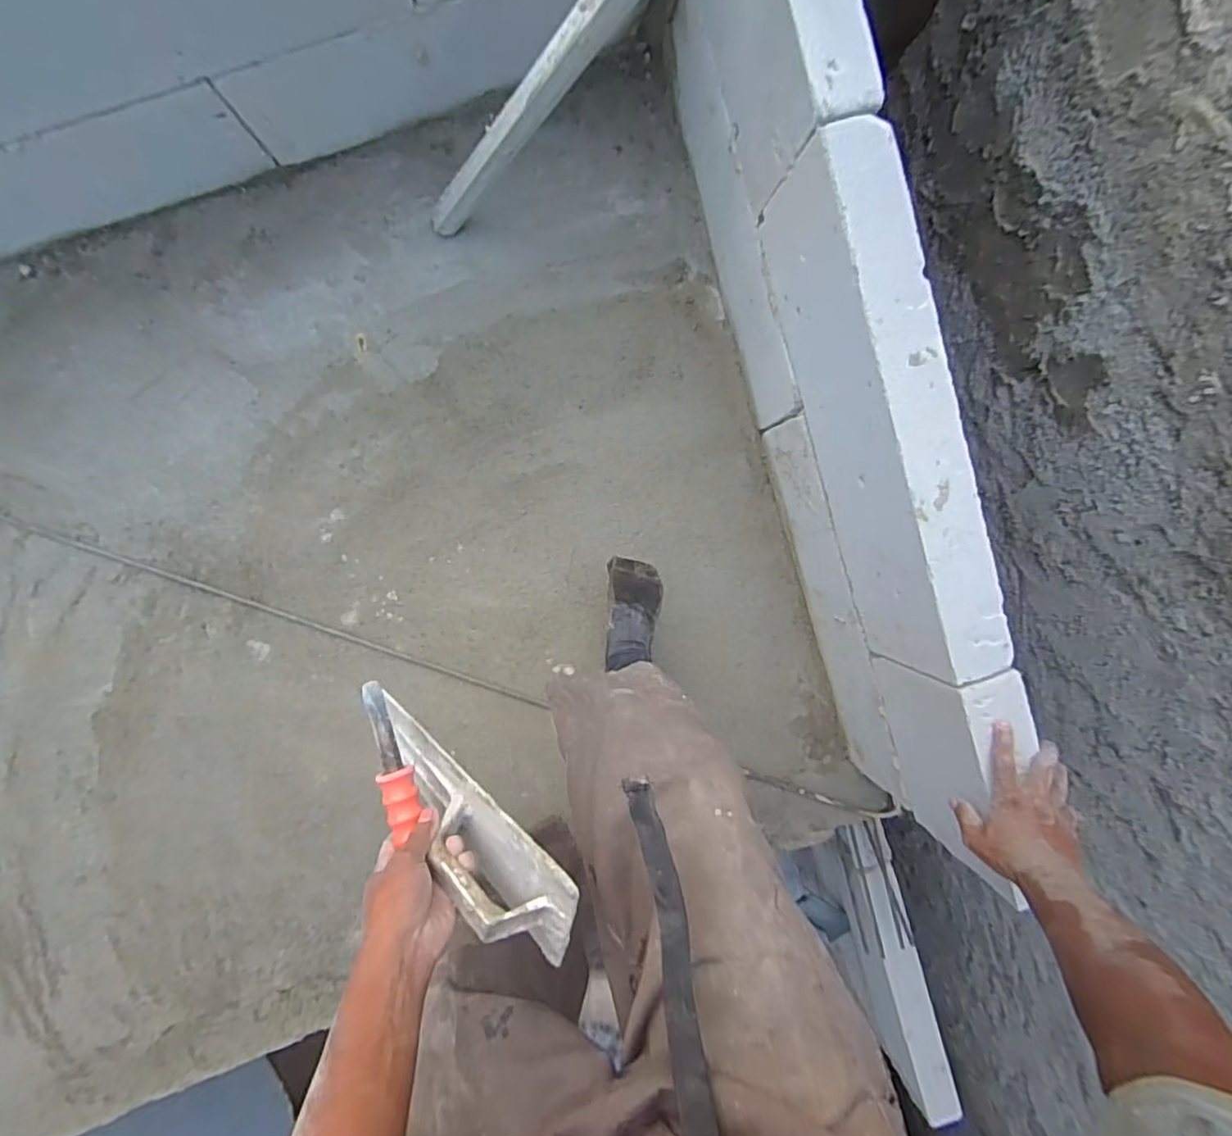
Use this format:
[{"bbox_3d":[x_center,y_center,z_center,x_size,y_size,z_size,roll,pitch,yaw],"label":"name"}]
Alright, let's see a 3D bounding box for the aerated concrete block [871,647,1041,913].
[{"bbox_3d":[0.430,0.239,0.776,0.069,0.197,0.249,-14,95,-4],"label":"aerated concrete block"}]

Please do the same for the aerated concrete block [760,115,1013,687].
[{"bbox_3d":[0.313,-0.169,0.732,0.073,0.203,0.596,-17,95,-2],"label":"aerated concrete block"}]

